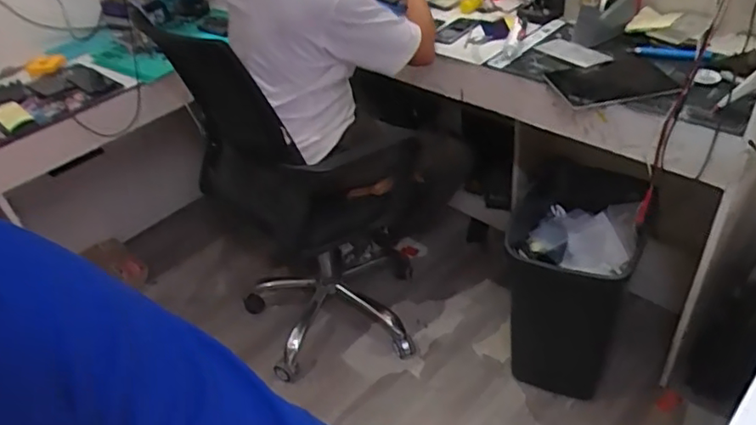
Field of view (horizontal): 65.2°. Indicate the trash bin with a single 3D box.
[{"bbox_3d":[0.519,0.174,1.619,0.309,0.475,0.440,7,41,18],"label":"trash bin"}]

